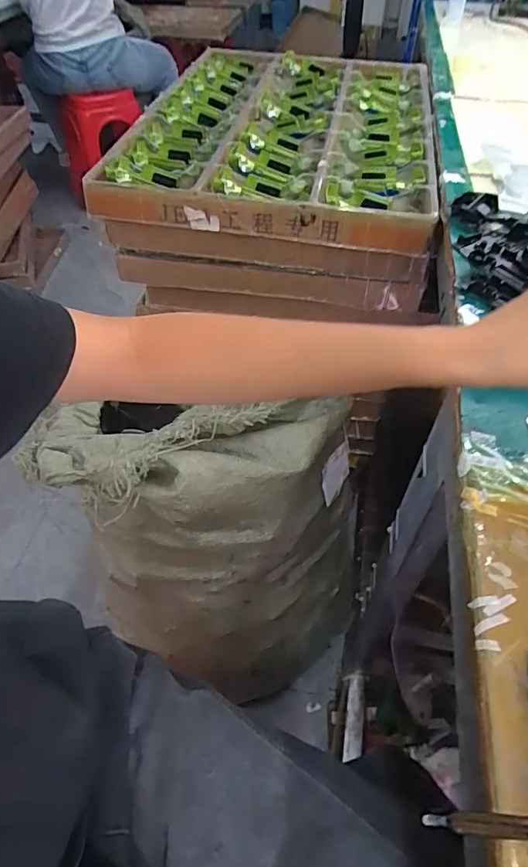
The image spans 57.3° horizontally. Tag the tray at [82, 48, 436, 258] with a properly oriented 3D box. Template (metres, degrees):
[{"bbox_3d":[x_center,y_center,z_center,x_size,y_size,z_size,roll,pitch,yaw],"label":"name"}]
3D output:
[{"bbox_3d":[0.045,-0.517,0.819,0.445,0.086,0.655,8,50,6],"label":"tray"}]

